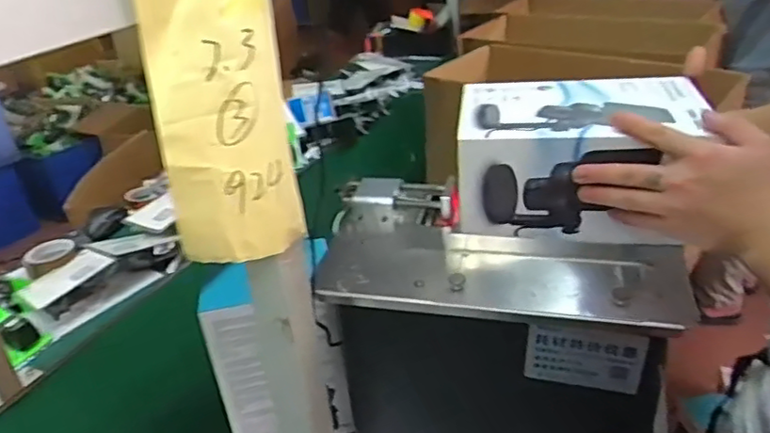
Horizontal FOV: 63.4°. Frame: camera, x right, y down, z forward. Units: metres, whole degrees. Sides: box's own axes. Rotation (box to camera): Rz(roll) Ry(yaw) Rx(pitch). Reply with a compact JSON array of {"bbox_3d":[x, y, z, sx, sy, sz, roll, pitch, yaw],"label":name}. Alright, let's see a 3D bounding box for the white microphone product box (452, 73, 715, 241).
[{"bbox_3d":[0.189,-0.061,0.625,0.212,0.110,0.152,3,30,13],"label":"white microphone product box"}]

